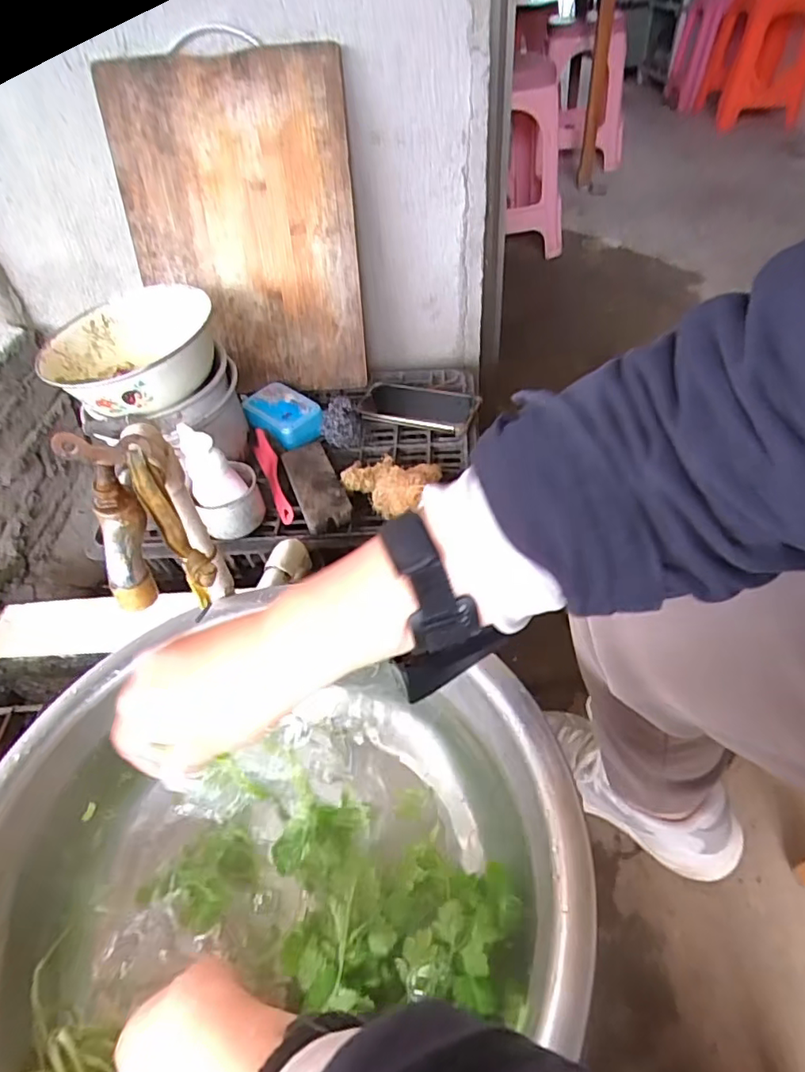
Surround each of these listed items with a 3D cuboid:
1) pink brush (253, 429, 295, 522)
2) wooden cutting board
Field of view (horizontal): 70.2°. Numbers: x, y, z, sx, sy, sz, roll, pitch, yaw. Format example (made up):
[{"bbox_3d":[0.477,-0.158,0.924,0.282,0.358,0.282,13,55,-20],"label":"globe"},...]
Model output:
[{"bbox_3d":[-0.163,-0.077,0.731,0.023,0.043,0.149,-20,47,-13],"label":"pink brush"},{"bbox_3d":[-0.205,-0.389,0.757,0.287,0.387,0.024,-4,34,-1],"label":"wooden cutting board"}]

